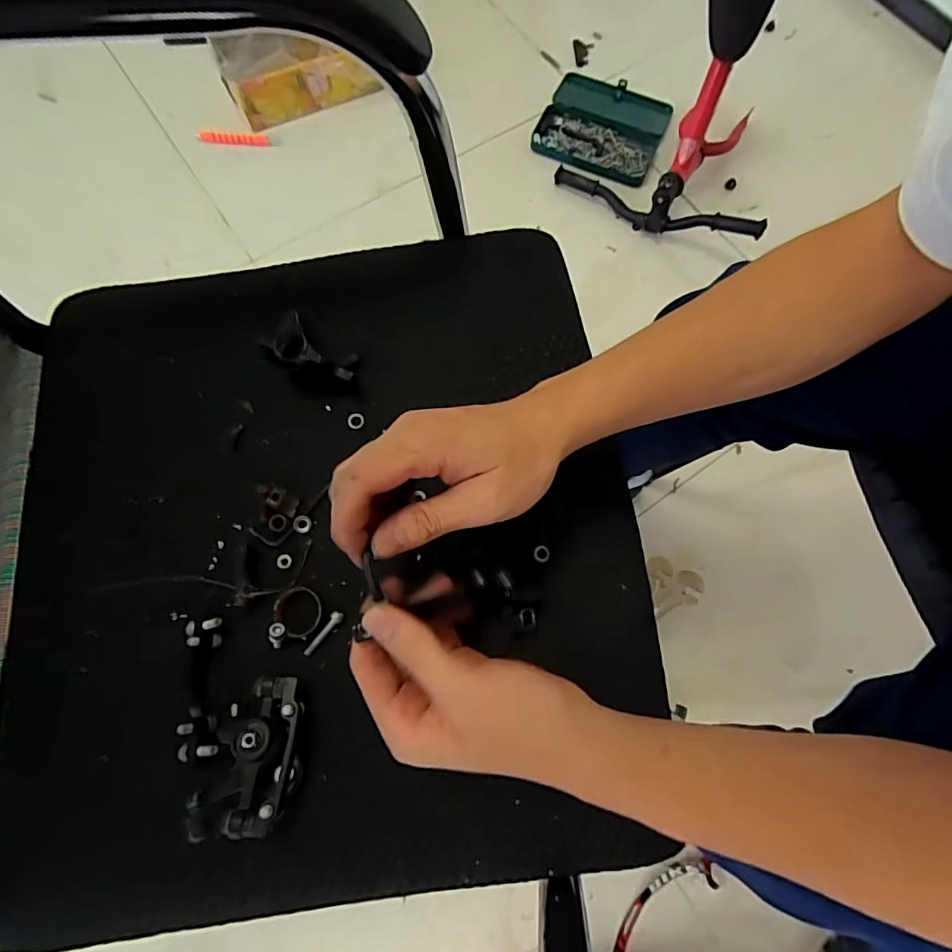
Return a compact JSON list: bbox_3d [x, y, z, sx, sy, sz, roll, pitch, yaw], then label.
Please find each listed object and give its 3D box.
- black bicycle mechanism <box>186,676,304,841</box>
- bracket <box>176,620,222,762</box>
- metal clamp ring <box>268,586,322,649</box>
[{"bbox_3d":[-0.131,0.162,0.298,0.046,0.035,0.078,2,74,-2],"label":"black bicycle mechanism"},{"bbox_3d":[-0.174,0.134,0.325,0.027,0.029,0.081,-6,75,-4],"label":"bracket"},{"bbox_3d":[-0.119,0.093,0.337,0.031,0.013,0.038,-1,74,-3],"label":"metal clamp ring"}]

